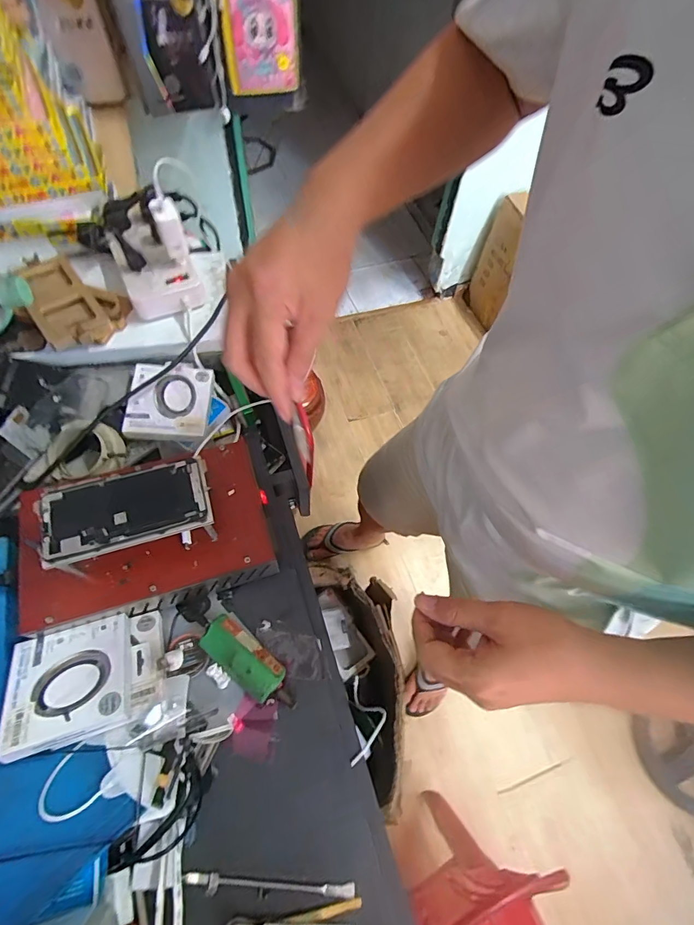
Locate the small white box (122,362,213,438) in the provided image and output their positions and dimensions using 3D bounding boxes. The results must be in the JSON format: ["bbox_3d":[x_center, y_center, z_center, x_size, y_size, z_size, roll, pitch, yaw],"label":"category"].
[{"bbox_3d":[-0.244,-0.088,0.579,0.104,0.025,0.108,3,63,-2],"label":"small white box"}]

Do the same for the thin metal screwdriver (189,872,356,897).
[{"bbox_3d":[-0.073,0.402,0.399,0.159,0.009,0.013,5,63,-1],"label":"thin metal screwdriver"}]

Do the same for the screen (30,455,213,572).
[{"bbox_3d":[-0.222,0.043,0.425,0.157,0.016,0.081,-16,65,-12],"label":"screen"}]

